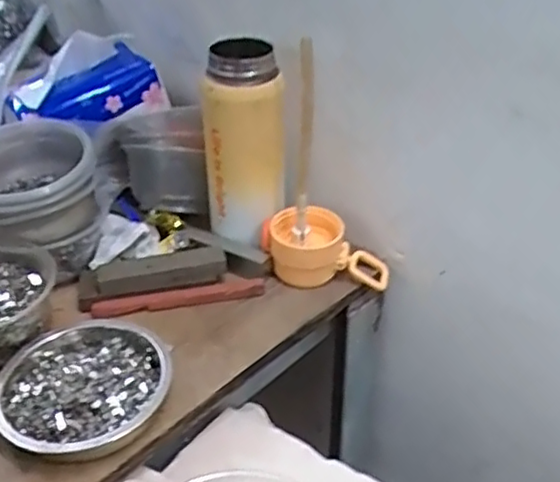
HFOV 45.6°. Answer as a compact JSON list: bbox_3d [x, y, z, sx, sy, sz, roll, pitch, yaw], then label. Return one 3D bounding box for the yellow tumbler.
[{"bbox_3d":[-0.031,-0.078,0.581,0.065,0.180,0.058,-6,35,-5],"label":"yellow tumbler"}]

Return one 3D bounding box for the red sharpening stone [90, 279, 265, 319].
[{"bbox_3d":[-0.087,0.051,0.580,0.147,0.016,0.014,-8,35,-9],"label":"red sharpening stone"}]

